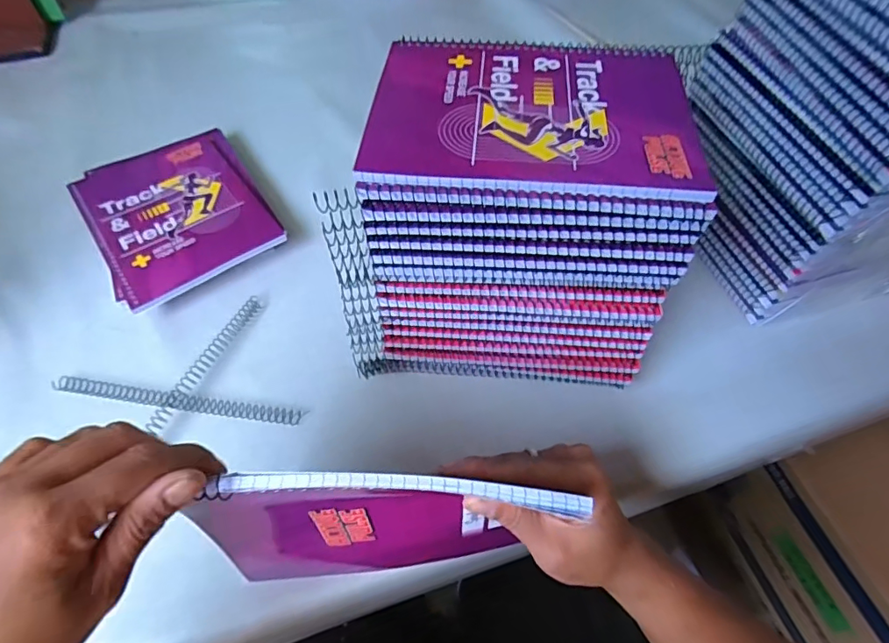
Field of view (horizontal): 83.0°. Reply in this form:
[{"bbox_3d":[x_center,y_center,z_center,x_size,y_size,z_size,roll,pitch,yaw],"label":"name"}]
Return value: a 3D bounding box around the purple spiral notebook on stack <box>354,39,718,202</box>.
[{"bbox_3d":[0.055,-0.133,0.313,0.194,0.007,0.142,4,58,3],"label":"purple spiral notebook on stack"}]

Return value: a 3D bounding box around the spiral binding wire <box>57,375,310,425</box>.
[{"bbox_3d":[-0.215,0.063,0.407,0.204,0.008,0.015,7,58,5],"label":"spiral binding wire"}]

